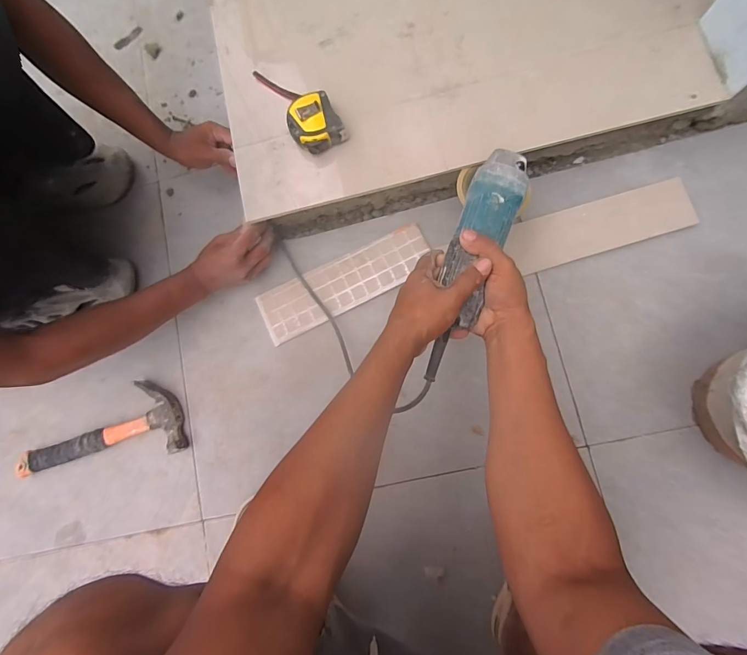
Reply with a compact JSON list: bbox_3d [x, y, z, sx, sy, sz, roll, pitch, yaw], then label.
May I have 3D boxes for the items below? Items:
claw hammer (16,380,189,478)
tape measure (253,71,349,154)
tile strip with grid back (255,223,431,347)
[{"bbox_3d":[-0.455,0.169,0.624,0.285,0.033,0.124,-13,82,5],"label":"claw hammer"},{"bbox_3d":[-0.107,-0.331,0.548,0.069,0.038,0.170,-31,81,3],"label":"tape measure"},{"bbox_3d":[-0.048,-0.073,0.615,0.293,0.007,0.088,-26,81,3],"label":"tile strip with grid back"}]

